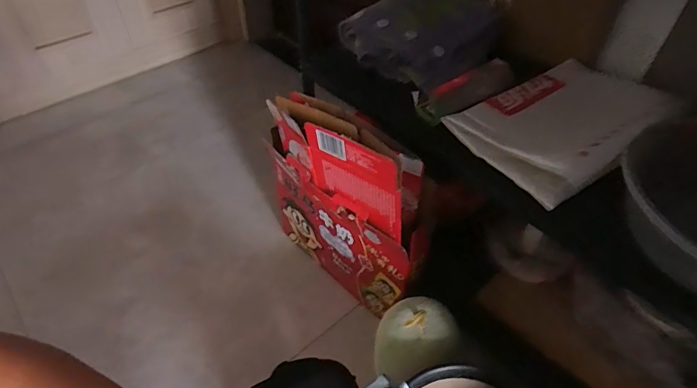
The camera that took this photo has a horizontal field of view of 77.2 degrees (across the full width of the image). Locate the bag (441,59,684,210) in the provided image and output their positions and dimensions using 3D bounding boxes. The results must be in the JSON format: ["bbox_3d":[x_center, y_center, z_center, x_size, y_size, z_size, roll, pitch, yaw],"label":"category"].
[{"bbox_3d":[0.367,-0.138,0.722,0.332,0.091,0.247,-27,53,-24],"label":"bag"}]

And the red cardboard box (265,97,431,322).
[{"bbox_3d":[-0.015,0.028,0.916,0.104,0.450,0.392,-32,55,-27],"label":"red cardboard box"}]

